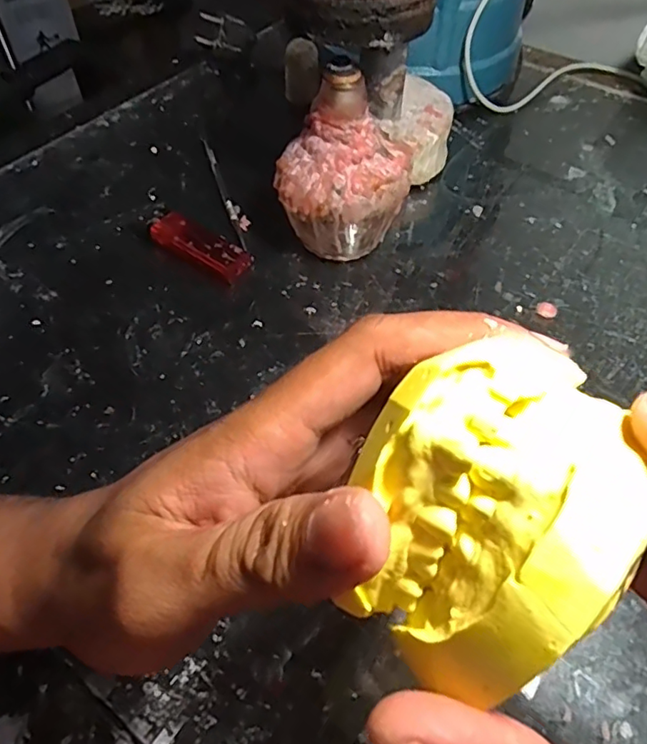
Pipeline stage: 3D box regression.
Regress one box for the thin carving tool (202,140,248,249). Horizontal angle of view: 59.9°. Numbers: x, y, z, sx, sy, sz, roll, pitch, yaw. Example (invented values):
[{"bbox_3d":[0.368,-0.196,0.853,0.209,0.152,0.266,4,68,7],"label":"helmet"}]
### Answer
[{"bbox_3d":[-0.070,-0.126,0.391,0.006,0.007,0.134,-15,55,-11],"label":"thin carving tool"}]

